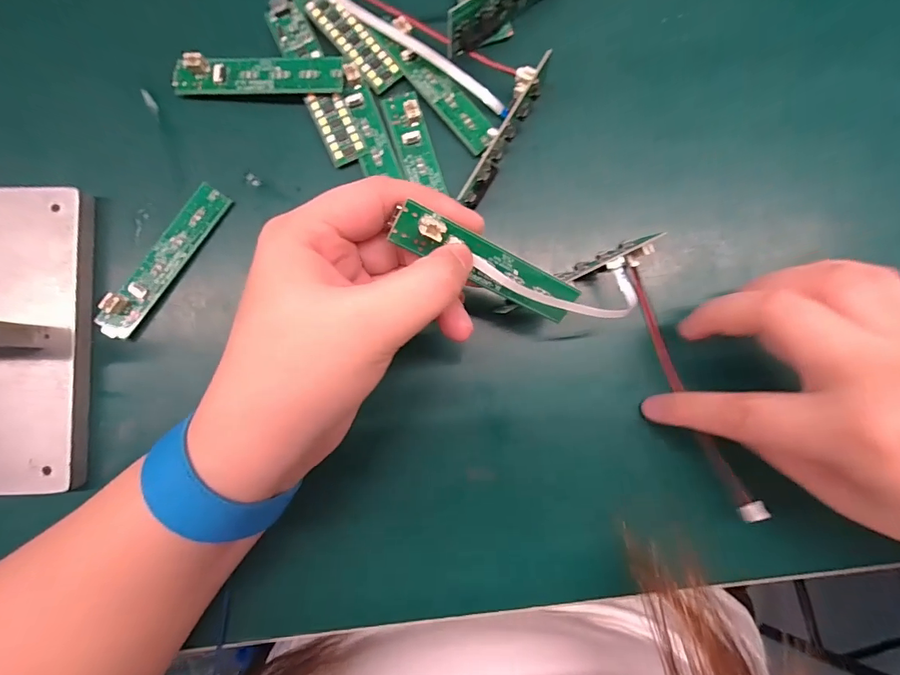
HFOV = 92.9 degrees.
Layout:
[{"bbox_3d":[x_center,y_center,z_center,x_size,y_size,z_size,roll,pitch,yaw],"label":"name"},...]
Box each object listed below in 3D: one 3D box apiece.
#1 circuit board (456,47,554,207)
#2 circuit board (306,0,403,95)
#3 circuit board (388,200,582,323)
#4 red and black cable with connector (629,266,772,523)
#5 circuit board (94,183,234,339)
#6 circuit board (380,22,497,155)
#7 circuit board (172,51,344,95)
[{"bbox_3d":[0.026,-0.098,0.204,0.013,0.014,0.074,28,101,0],"label":"circuit board"},{"bbox_3d":[-0.047,-0.147,0.212,0.018,0.004,0.054,-39,87,-4],"label":"circuit board"},{"bbox_3d":[0.016,-0.028,0.169,0.080,0.011,0.017,23,86,-22],"label":"circuit board"},{"bbox_3d":[0.113,0.023,0.204,0.009,0.012,0.125,-20,75,-3],"label":"red and black cable with connector"},{"bbox_3d":[-0.137,-0.037,0.203,0.016,0.011,0.084,34,85,2],"label":"circuit board"},{"bbox_3d":[-0.006,-0.125,0.213,0.019,0.009,0.075,-43,87,-4],"label":"circuit board"},{"bbox_3d":[-0.093,-0.127,0.206,0.082,0.007,0.018,-1,85,-1],"label":"circuit board"}]

